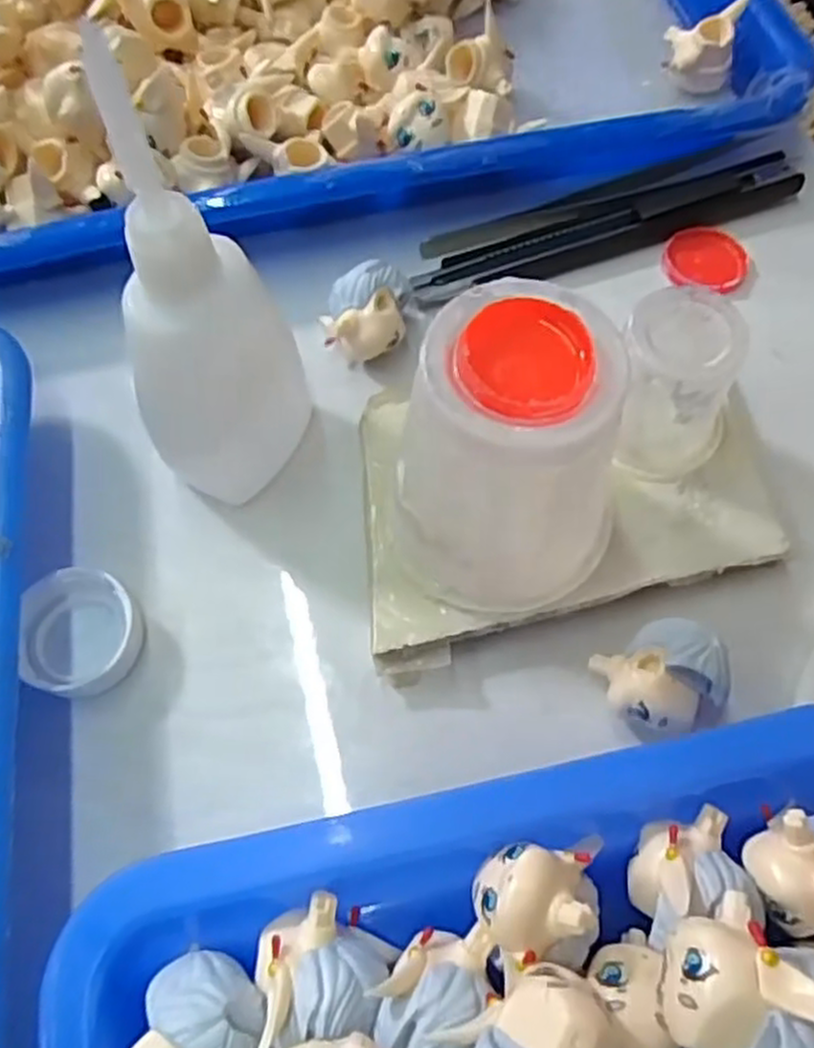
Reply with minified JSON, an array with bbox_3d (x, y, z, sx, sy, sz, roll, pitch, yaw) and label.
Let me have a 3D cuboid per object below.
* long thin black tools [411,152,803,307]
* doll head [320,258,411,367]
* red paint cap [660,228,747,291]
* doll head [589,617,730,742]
[{"bbox_3d":[0.065,-0.096,0.246,0.132,0.009,0.018,-18,66,-9],"label":"long thin black tools"},{"bbox_3d":[-0.012,-0.060,0.223,0.023,0.023,0.021,-2,65,-1],"label":"doll head"},{"bbox_3d":[0.096,-0.086,0.243,0.025,0.004,0.026,0,64,0],"label":"red paint cap"},{"bbox_3d":[0.058,0.035,0.173,0.024,0.022,0.023,0,64,0],"label":"doll head"}]

